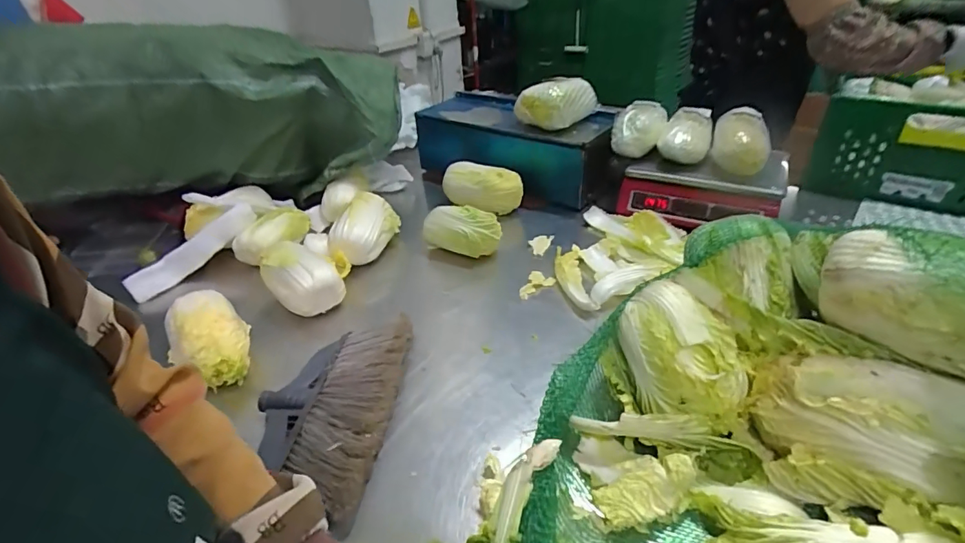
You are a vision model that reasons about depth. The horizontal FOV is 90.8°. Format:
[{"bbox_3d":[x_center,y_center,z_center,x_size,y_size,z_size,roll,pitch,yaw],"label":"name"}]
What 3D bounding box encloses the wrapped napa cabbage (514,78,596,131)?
[{"bbox_3d":[0.163,-0.366,1.056,0.178,0.109,0.087,1,35,7],"label":"wrapped napa cabbage"}]

